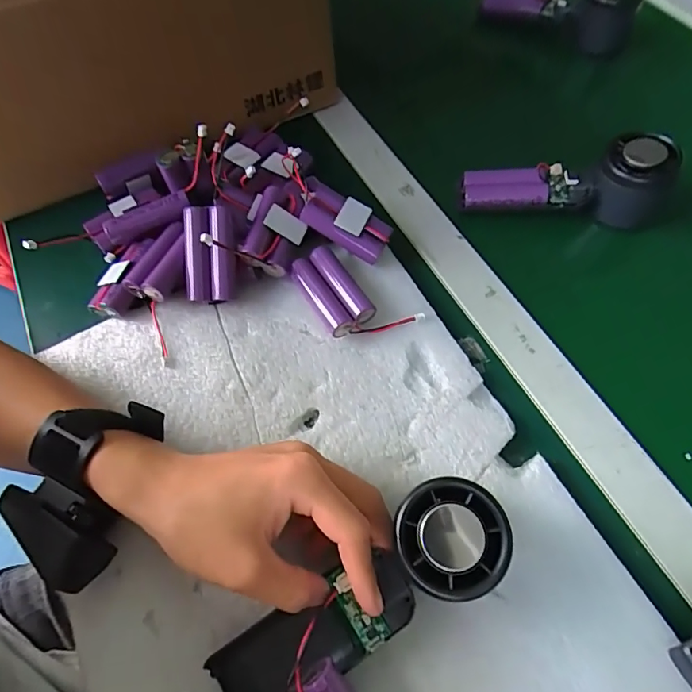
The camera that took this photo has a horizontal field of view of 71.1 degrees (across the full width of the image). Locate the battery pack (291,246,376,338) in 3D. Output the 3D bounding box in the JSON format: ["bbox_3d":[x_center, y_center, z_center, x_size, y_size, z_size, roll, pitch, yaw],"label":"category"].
[{"bbox_3d":[-0.010,-0.038,0.350,0.036,0.023,0.064,-33,66,-14],"label":"battery pack"}]

